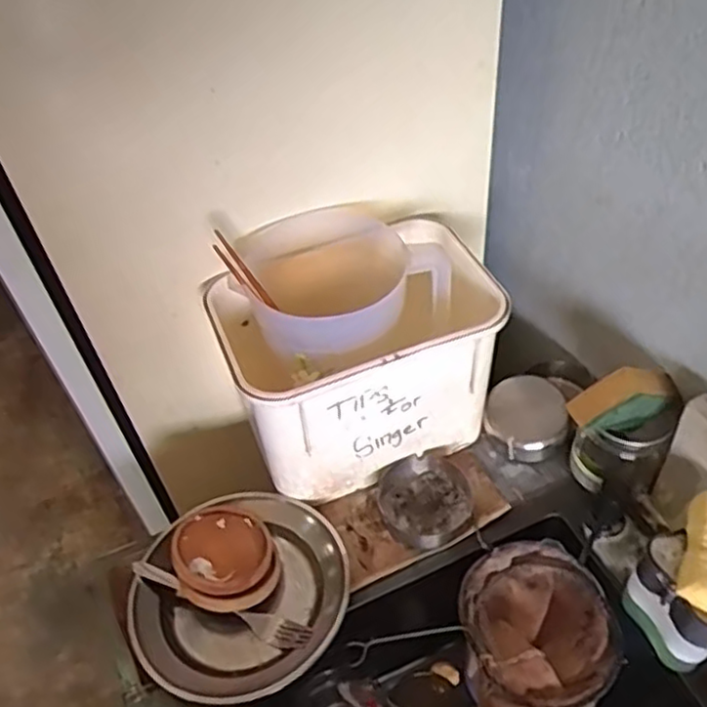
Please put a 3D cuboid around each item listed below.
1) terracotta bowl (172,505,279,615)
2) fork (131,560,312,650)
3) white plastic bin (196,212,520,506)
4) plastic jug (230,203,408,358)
[{"bbox_3d":[-0.129,0.203,0.701,0.097,0.040,0.111,-15,48,-9],"label":"terracotta bowl"},{"bbox_3d":[-0.130,0.242,0.681,0.195,0.018,0.026,18,51,20],"label":"fork"},{"bbox_3d":[0.007,0.001,0.760,0.270,0.237,0.187,-19,49,-13],"label":"white plastic bin"},{"bbox_3d":[-0.026,-0.059,0.716,0.167,0.113,0.156,-17,49,-11],"label":"plastic jug"}]

